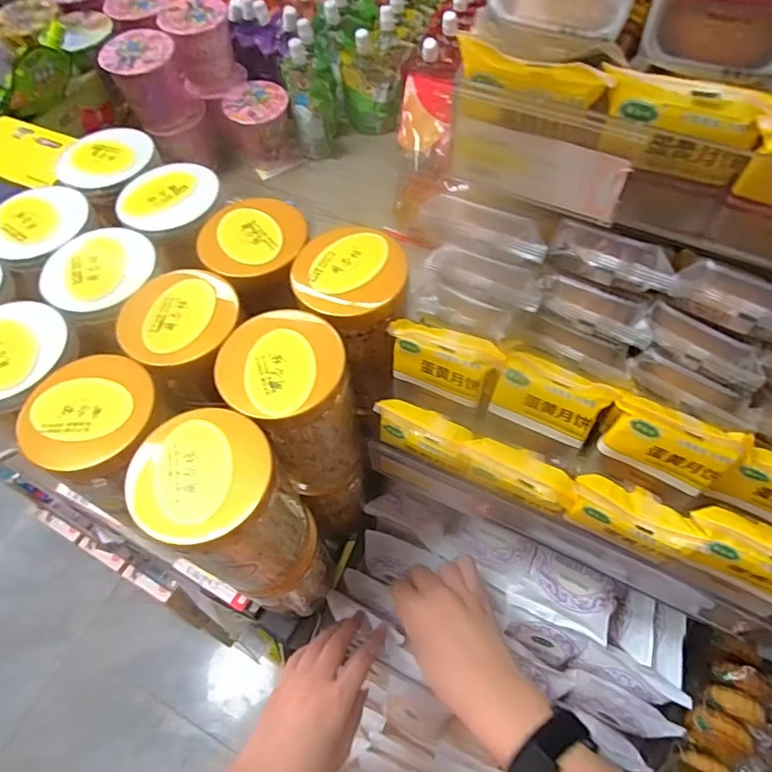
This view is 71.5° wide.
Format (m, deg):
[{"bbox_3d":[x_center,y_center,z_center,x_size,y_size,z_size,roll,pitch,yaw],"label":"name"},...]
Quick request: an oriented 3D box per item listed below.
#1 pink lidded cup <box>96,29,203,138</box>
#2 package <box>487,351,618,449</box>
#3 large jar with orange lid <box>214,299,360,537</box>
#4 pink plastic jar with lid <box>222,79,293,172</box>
[{"bbox_3d":[-0.326,-0.424,0.754,0.096,0.112,0.086,-27,63,-11],"label":"pink lidded cup"},{"bbox_3d":[0.107,0.006,0.353,0.067,0.039,0.038,21,64,14],"label":"package"},{"bbox_3d":[-0.059,0.046,0.445,0.071,0.250,0.081,-34,65,-15],"label":"large jar with orange lid"},{"bbox_3d":[-0.192,-0.397,0.826,0.093,0.097,0.091,-1,61,2],"label":"pink plastic jar with lid"}]

